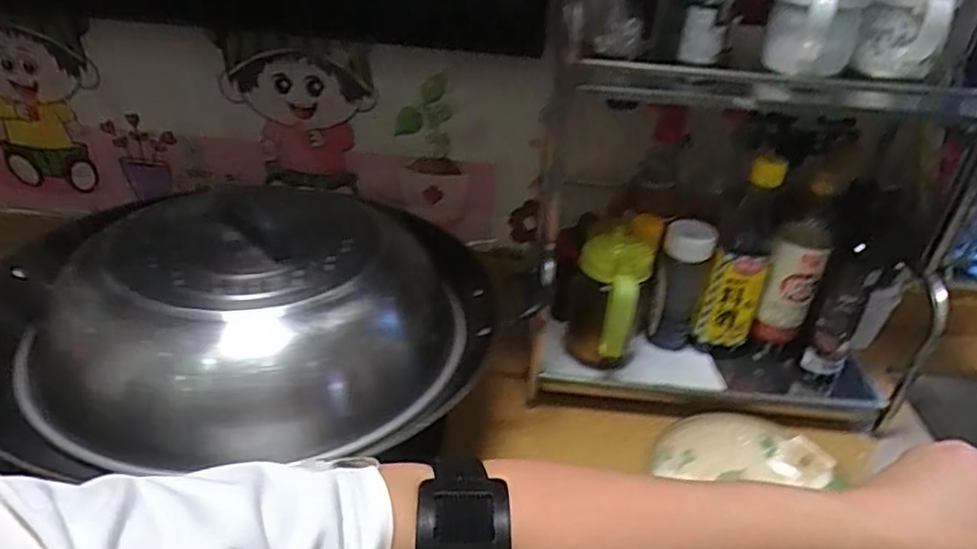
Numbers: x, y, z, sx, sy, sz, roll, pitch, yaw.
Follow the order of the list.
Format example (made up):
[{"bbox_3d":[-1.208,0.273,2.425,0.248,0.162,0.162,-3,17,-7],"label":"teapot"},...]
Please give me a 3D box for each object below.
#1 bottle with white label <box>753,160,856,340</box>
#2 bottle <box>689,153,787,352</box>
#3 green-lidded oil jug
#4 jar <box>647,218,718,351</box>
[{"bbox_3d":[0.342,-0.015,0.691,0.055,0.214,0.053,21,38,23],"label":"bottle with white label"},{"bbox_3d":[0.288,-0.018,0.704,0.065,0.227,0.074,18,37,19],"label":"bottle"},{"bbox_3d":[0.130,0.031,0.692,0.082,0.151,0.117,9,34,7],"label":"green-lidded oil jug"},{"bbox_3d":[0.223,0.013,0.727,0.055,0.141,0.051,15,36,15],"label":"jar"}]

